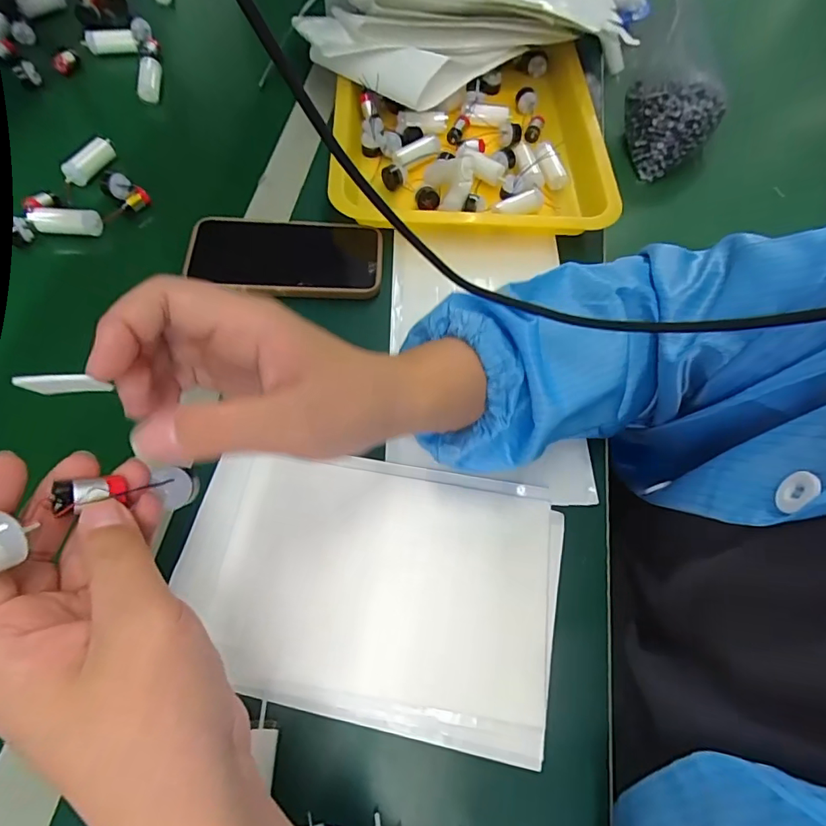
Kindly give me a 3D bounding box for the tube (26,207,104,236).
[{"bbox_3d":[-0.306,-0.168,0.434,0.057,0.026,0.019,1,63,-3],"label":"tube"}]

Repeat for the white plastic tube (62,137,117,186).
[{"bbox_3d":[-0.309,-0.240,0.467,0.016,0.018,0.053,36,66,13],"label":"white plastic tube"}]

